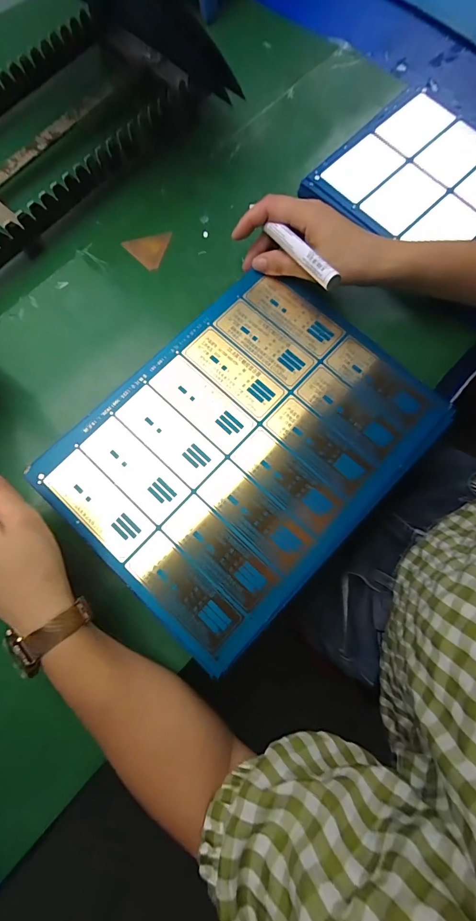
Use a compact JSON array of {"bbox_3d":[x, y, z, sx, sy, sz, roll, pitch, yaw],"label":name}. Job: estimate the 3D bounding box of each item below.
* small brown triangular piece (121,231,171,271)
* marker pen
[{"bbox_3d":[-0.094,-0.236,0.384,0.046,0.004,0.045,43,86,4],"label":"small brown triangular piece"},{"bbox_3d":[0.054,-0.177,0.299,0.011,0.009,0.092,-31,68,-7],"label":"marker pen"}]

